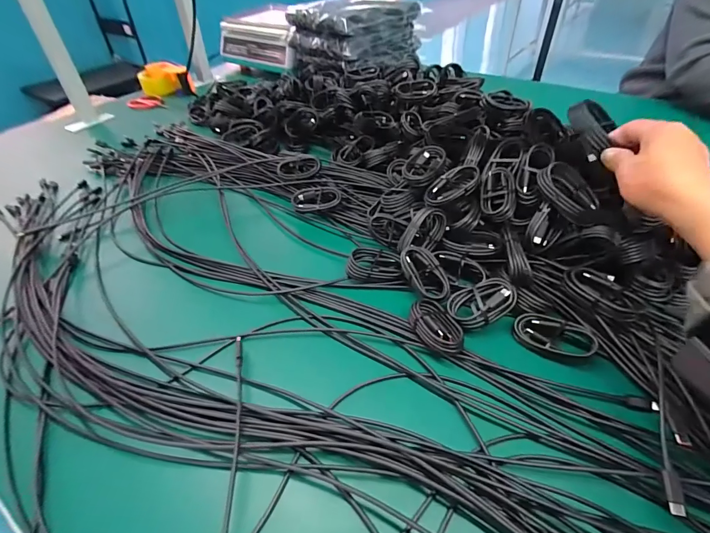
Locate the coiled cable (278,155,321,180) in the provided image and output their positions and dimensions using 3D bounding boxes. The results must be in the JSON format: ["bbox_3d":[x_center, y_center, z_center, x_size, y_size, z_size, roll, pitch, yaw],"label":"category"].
[{"bbox_3d":[-0.091,-0.162,0.609,0.065,0.017,0.046,-10,43,-8],"label":"coiled cable"}]

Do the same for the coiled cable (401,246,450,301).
[{"bbox_3d":[0.080,0.009,0.438,0.040,0.021,0.072,-20,64,-14],"label":"coiled cable"}]

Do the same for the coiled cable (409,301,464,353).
[{"bbox_3d":[0.084,0.060,0.388,0.042,0.021,0.067,-21,46,-20],"label":"coiled cable"}]

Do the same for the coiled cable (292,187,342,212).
[{"bbox_3d":[-0.057,-0.098,0.560,0.071,0.019,0.046,-6,42,-5],"label":"coiled cable"}]

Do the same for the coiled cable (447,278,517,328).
[{"bbox_3d":[0.134,0.036,0.399,0.069,0.019,0.044,-14,45,-7],"label":"coiled cable"}]

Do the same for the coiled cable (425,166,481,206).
[{"bbox_3d":[0.124,-0.104,0.483,0.080,0.012,0.043,-35,61,-10],"label":"coiled cable"}]

